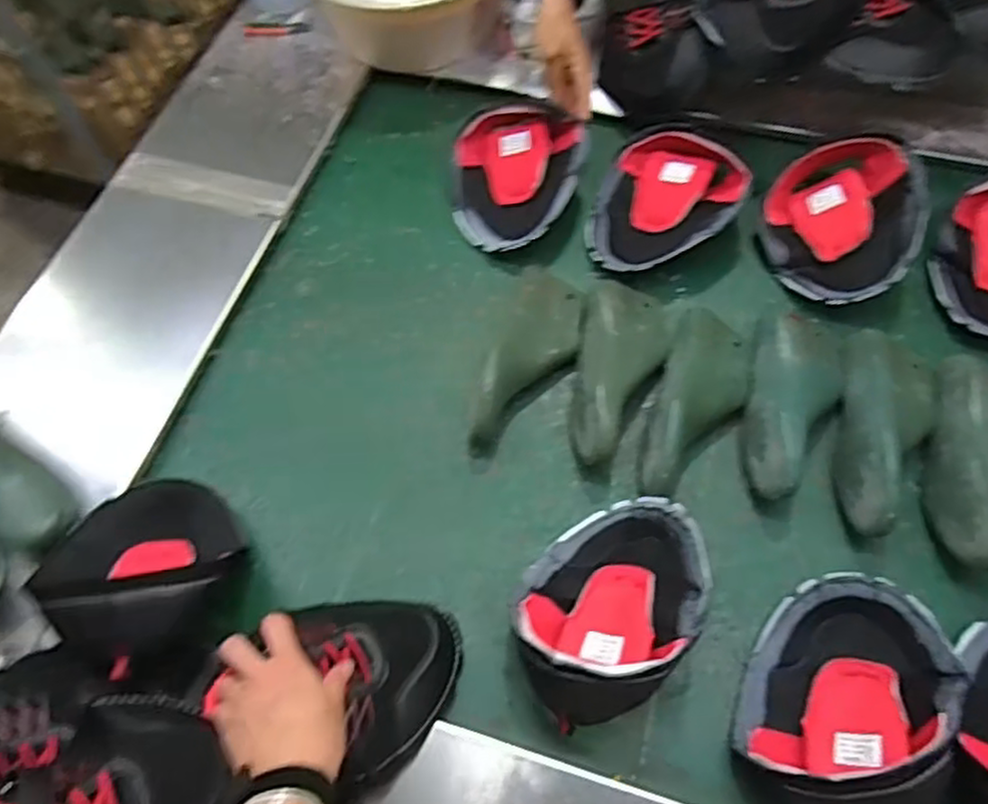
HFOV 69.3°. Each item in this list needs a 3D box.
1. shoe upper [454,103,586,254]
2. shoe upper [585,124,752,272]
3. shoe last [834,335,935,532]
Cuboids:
[{"bbox_3d":[0.030,-0.276,0.881,0.152,0.083,0.175,2,62,-2],"label":"shoe upper"},{"bbox_3d":[0.200,-0.234,0.833,0.159,0.081,0.168,1,62,-2],"label":"shoe upper"},{"bbox_3d":[0.390,0.019,0.700,0.083,0.072,0.230,16,63,6],"label":"shoe last"}]

